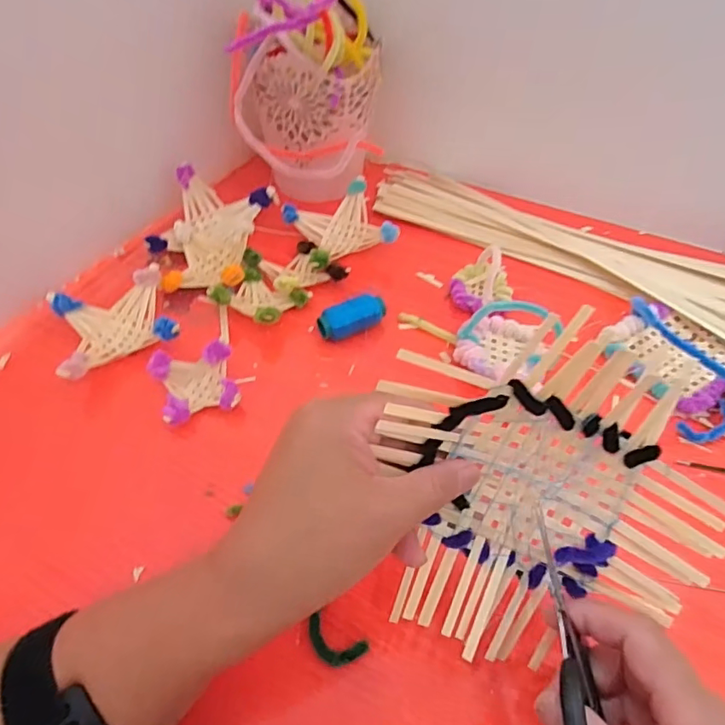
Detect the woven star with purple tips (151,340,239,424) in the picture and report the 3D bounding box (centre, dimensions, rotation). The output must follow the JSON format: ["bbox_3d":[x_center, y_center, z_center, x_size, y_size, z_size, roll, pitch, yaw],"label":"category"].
[{"bbox_3d":[-0.117,0.017,0.378,0.053,0.032,0.051,-12,52,-11],"label":"woven star with purple tips"}]

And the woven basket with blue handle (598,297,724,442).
[{"bbox_3d":[0.249,-0.013,0.399,0.097,0.049,0.116,-23,56,-19],"label":"woven basket with blue handle"}]

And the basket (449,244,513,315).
[{"bbox_3d":[0.103,-0.072,0.452,0.051,0.034,0.059,16,52,10],"label":"basket"}]

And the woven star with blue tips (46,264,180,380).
[{"bbox_3d":[-0.187,-0.027,0.407,0.081,0.032,0.081,-21,55,-18],"label":"woven star with blue tips"}]

